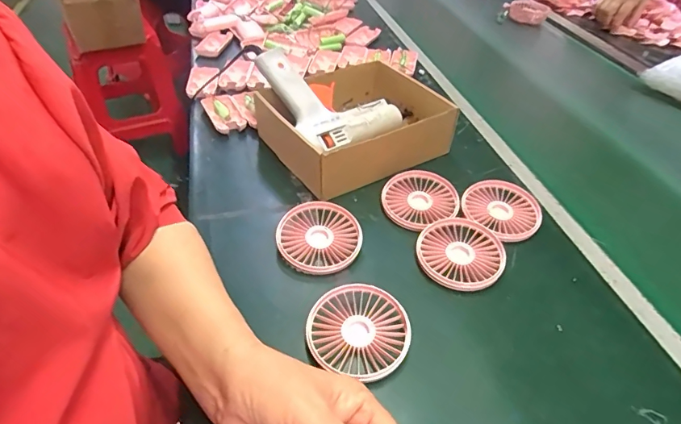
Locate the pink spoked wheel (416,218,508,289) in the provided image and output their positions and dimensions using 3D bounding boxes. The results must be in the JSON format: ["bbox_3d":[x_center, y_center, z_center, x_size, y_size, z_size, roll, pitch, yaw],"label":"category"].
[{"bbox_3d":[0.122,0.042,0.467,0.085,0.016,0.083,1,42,-1],"label":"pink spoked wheel"}]

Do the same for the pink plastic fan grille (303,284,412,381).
[{"bbox_3d":[0.016,0.101,0.392,0.084,0.018,0.076,16,44,16],"label":"pink plastic fan grille"}]

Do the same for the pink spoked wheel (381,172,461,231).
[{"bbox_3d":[0.091,-0.012,0.527,0.082,0.024,0.083,25,47,23],"label":"pink spoked wheel"}]

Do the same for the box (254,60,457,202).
[{"bbox_3d":[0.009,-0.128,0.616,0.215,0.069,0.214,-22,47,-24],"label":"box"}]

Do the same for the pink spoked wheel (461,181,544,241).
[{"bbox_3d":[0.186,-0.004,0.519,0.095,0.019,0.081,-32,52,-32],"label":"pink spoked wheel"}]

